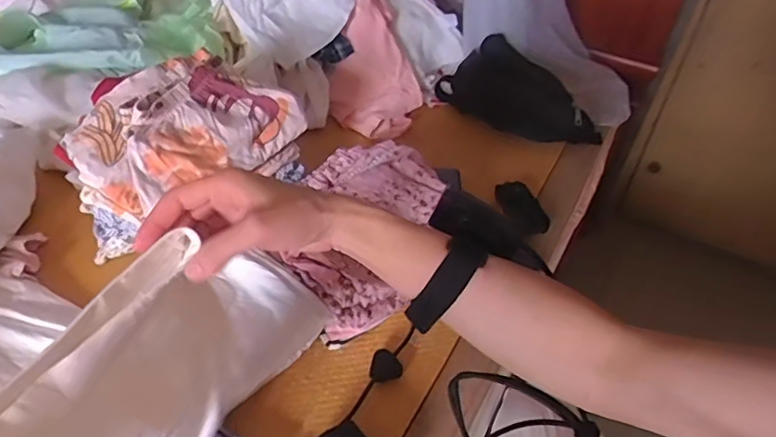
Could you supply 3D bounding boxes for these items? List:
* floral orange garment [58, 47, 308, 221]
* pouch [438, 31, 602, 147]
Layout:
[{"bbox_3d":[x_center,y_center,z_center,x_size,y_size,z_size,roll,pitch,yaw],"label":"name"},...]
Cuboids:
[{"bbox_3d":[-0.267,-0.119,0.754,0.180,0.097,0.272,33,50,27],"label":"floral orange garment"},{"bbox_3d":[0.248,-0.227,1.061,0.318,0.169,0.069,27,47,22],"label":"pouch"}]

